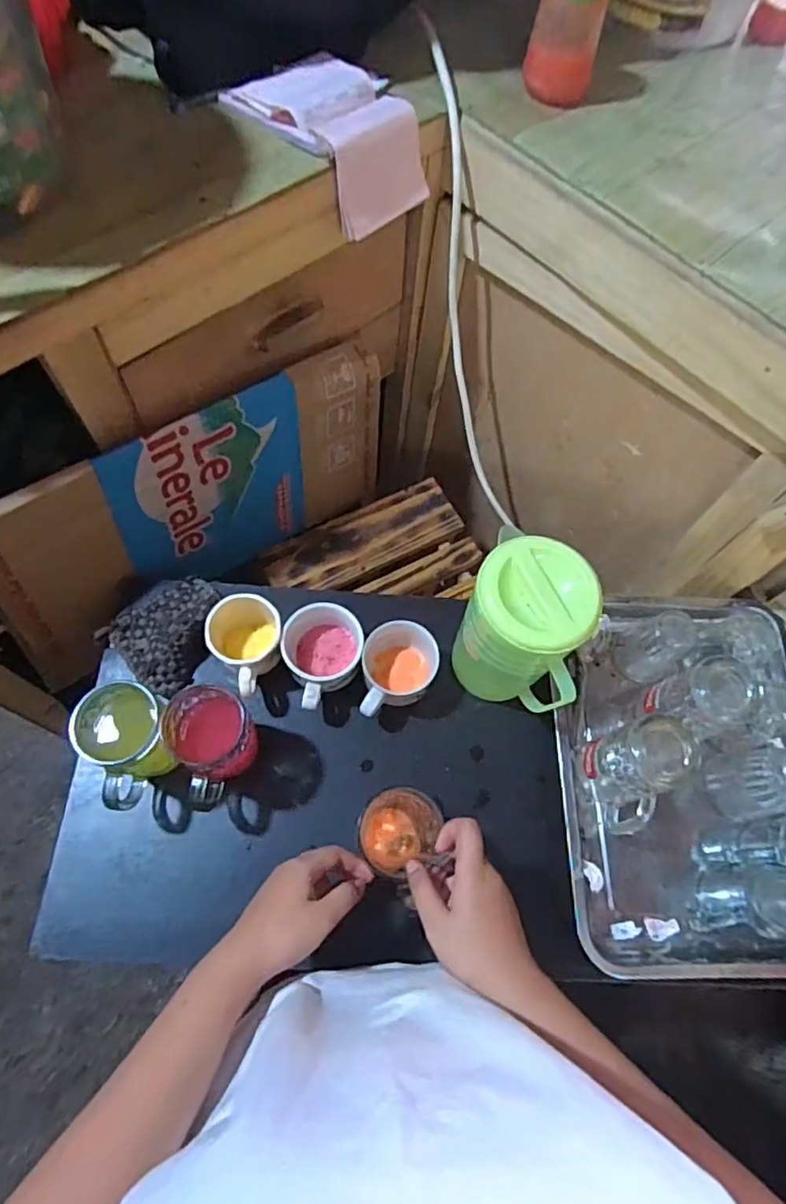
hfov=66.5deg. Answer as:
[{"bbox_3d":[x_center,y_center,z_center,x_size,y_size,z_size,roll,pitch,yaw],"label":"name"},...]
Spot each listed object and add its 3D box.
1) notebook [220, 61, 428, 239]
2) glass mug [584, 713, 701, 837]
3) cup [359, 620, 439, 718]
[{"bbox_3d":[-0.069,-0.492,0.636,0.135,0.080,0.172,-40,75,-17],"label":"notebook"},{"bbox_3d":[0.247,0.173,0.602,0.074,0.121,0.093,-14,69,-9],"label":"glass mug"},{"bbox_3d":[0.007,0.073,0.660,0.080,0.066,0.108,2,67,-2],"label":"cup"}]

